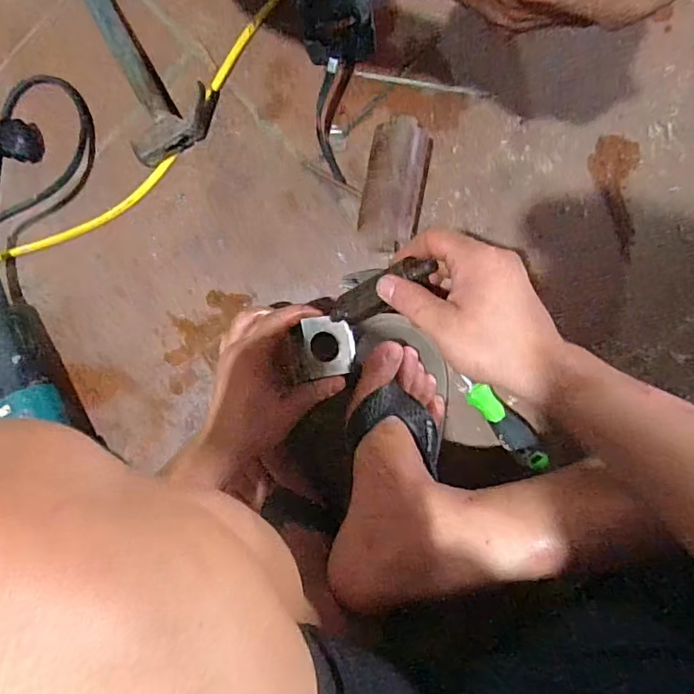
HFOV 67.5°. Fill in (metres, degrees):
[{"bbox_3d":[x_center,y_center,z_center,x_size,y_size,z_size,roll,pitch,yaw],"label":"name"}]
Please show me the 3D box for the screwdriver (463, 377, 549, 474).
[{"bbox_3d":[0.166,0.079,0.549,0.030,0.024,0.137,-44,85,6],"label":"screwdriver"}]

